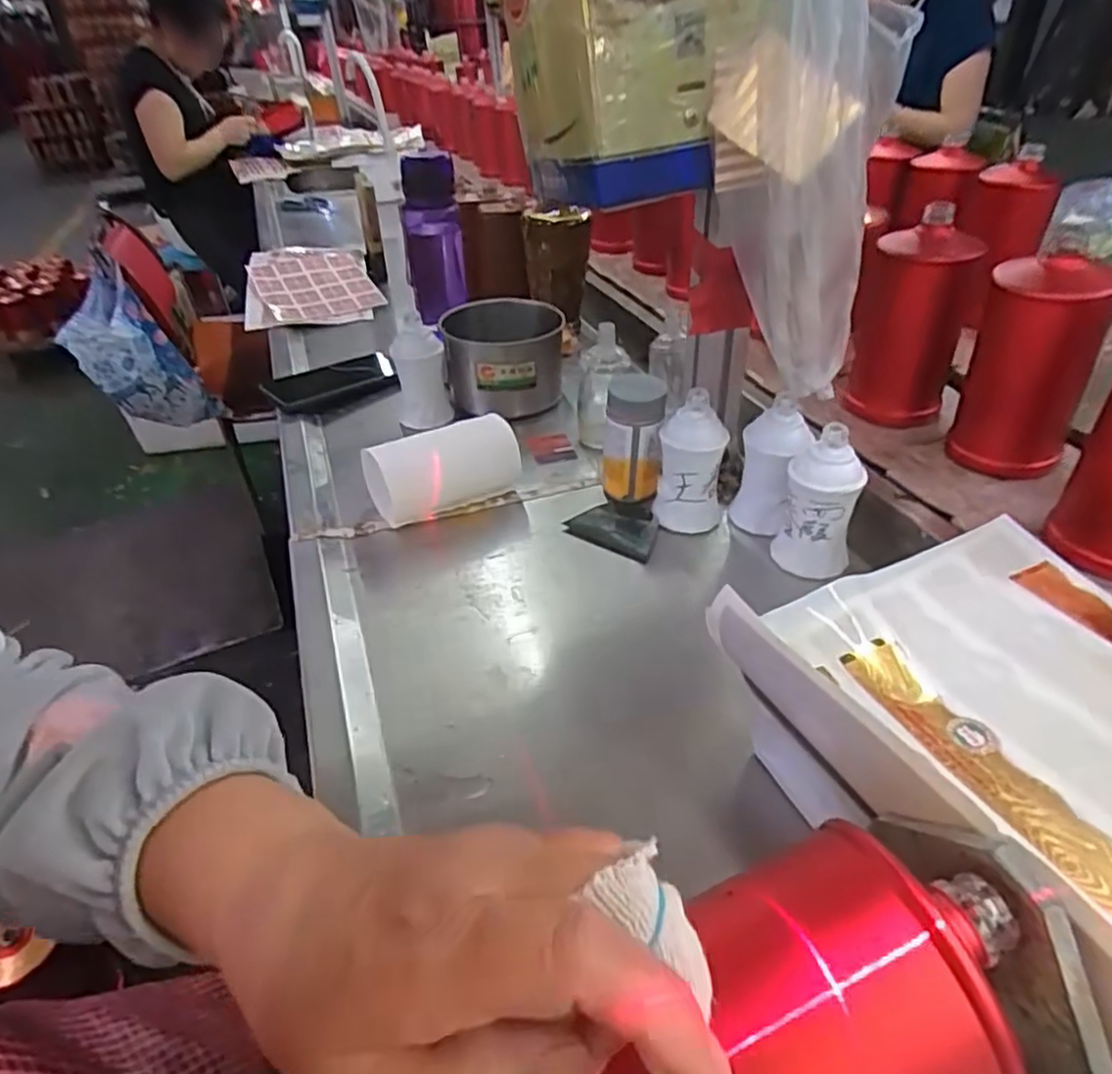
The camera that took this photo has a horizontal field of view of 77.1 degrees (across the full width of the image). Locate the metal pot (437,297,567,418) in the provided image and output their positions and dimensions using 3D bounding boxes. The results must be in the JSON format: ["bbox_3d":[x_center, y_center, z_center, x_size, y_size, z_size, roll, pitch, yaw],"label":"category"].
[{"bbox_3d":[-0.059,-0.205,0.806,0.130,0.093,0.137,-3,37,2],"label":"metal pot"}]

